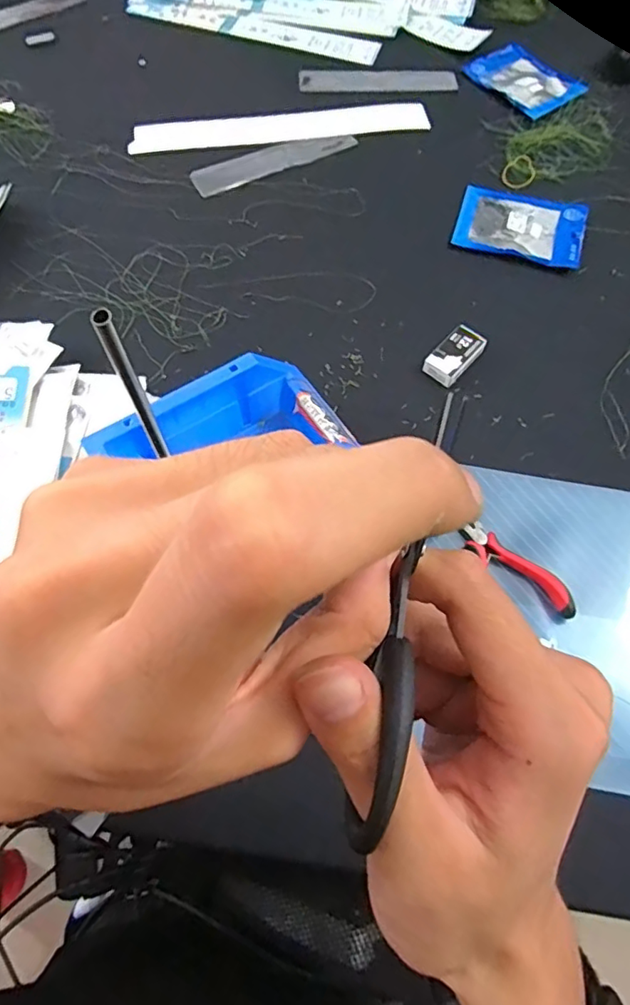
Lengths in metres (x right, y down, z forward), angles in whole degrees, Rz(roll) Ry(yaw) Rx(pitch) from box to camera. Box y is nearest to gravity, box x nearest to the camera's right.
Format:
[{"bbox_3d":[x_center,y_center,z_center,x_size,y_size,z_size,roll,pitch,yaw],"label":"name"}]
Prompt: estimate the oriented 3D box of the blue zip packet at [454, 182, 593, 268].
[{"bbox_3d":[0.226,-0.306,0.612,0.134,0.011,0.093,15,67,6],"label":"blue zip packet"}]

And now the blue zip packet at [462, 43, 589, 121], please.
[{"bbox_3d":[0.274,-0.553,0.729,0.101,0.007,0.135,-36,71,-15],"label":"blue zip packet"}]

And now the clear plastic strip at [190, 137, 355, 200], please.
[{"bbox_3d":[-0.046,-0.402,0.654,0.202,0.005,0.045,-28,69,-12],"label":"clear plastic strip"}]

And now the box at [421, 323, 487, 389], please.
[{"bbox_3d":[0.131,-0.137,0.527,0.034,0.018,0.061,38,71,15],"label":"box"}]

